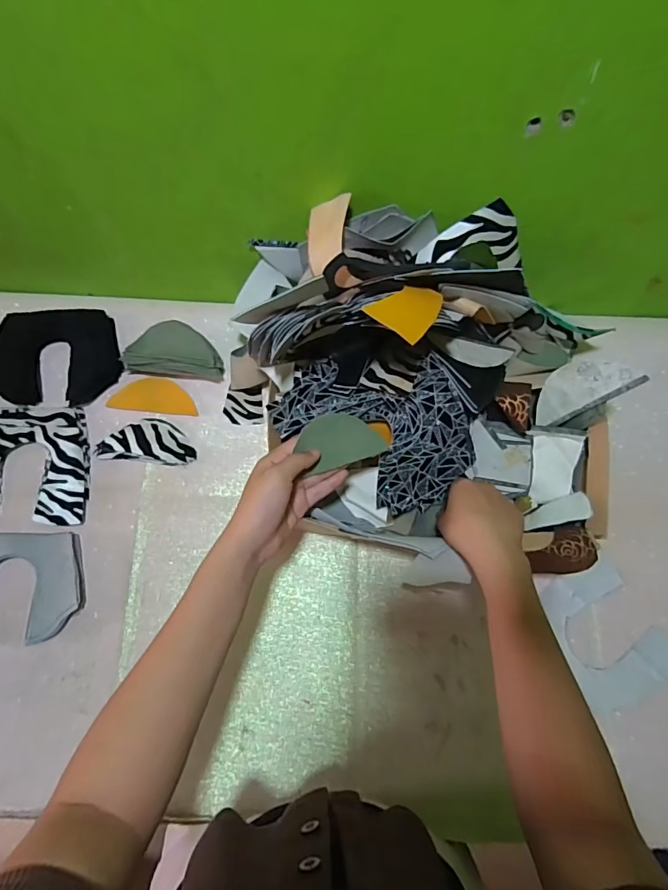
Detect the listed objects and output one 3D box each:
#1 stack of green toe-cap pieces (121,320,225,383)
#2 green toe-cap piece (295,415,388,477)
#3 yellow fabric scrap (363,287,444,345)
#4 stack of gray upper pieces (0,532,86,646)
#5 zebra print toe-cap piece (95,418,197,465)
[{"bbox_3d":[-0.207,-0.121,0.594,0.126,0.037,0.068,5,71,0],"label":"stack of green toe-cap pieces"},{"bbox_3d":[0.009,-0.006,0.438,0.088,0.004,0.049,-11,97,-23],"label":"green toe-cap piece"},{"bbox_3d":[0.069,-0.118,0.400,0.047,0.005,0.102,36,44,10],"label":"yellow fabric scrap"},{"bbox_3d":[-0.361,0.156,0.508,0.159,0.013,0.116,-1,71,-2],"label":"stack of gray upper pieces"},{"bbox_3d":[-0.231,-0.006,0.575,0.117,0.012,0.055,6,71,1],"label":"zebra print toe-cap piece"}]

